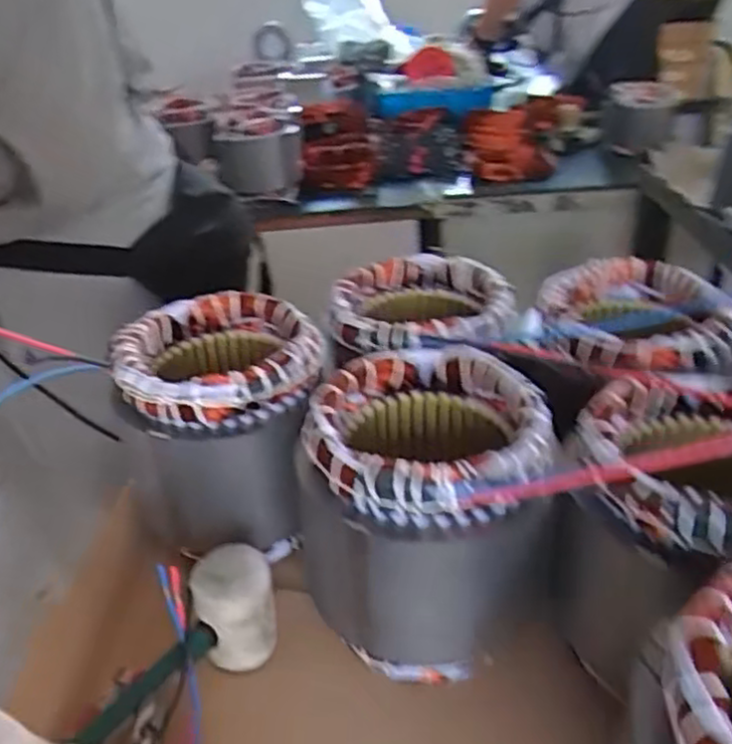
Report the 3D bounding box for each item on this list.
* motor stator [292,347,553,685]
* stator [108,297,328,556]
[{"bbox_3d":[0.035,0.086,0.450,0.138,0.151,0.133,2,32,5],"label":"motor stator"},{"bbox_3d":[-0.104,0.035,0.528,0.139,0.138,0.133,-6,32,-7],"label":"stator"}]

